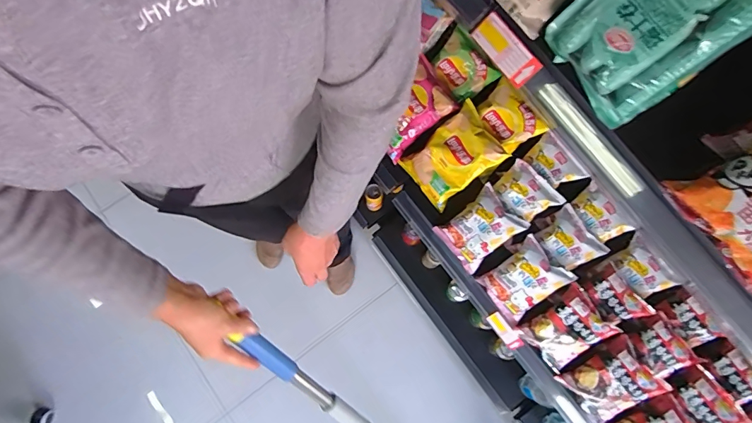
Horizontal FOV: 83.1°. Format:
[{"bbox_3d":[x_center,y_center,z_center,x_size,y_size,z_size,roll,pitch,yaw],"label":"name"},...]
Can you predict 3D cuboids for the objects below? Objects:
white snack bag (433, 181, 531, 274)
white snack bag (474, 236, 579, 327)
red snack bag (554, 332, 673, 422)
[{"bbox_3d":[0.243,0.041,1.001,0.166,0.049,0.131,-42,76,18],"label":"white snack bag"},{"bbox_3d":[0.335,0.155,0.974,0.125,0.055,0.168,49,114,9],"label":"white snack bag"},{"bbox_3d":[0.501,0.369,0.915,0.171,0.040,0.134,-41,74,18],"label":"red snack bag"}]

